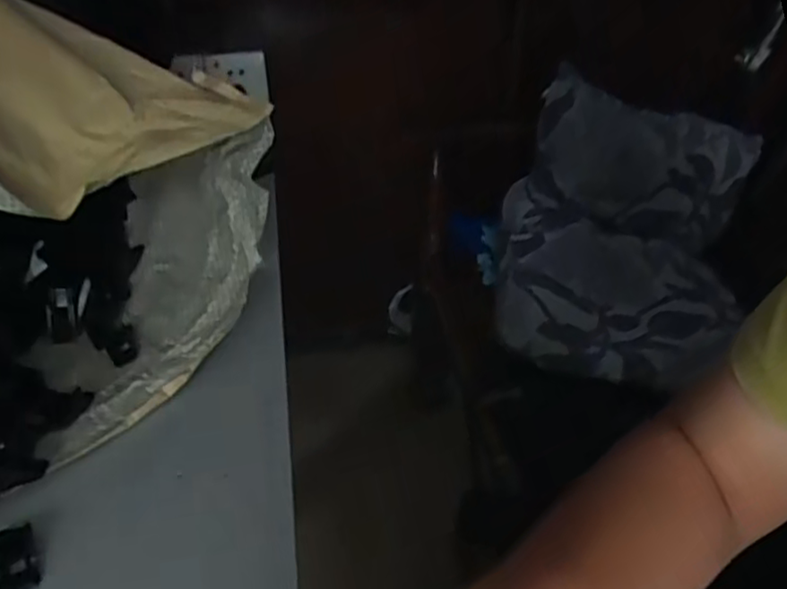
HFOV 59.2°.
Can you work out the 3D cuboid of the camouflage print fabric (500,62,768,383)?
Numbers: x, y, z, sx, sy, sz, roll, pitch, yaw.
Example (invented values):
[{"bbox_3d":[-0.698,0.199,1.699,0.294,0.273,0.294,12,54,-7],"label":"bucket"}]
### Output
[{"bbox_3d":[0.290,-0.105,0.890,0.301,0.217,0.470,13,33,20],"label":"camouflage print fabric"}]

